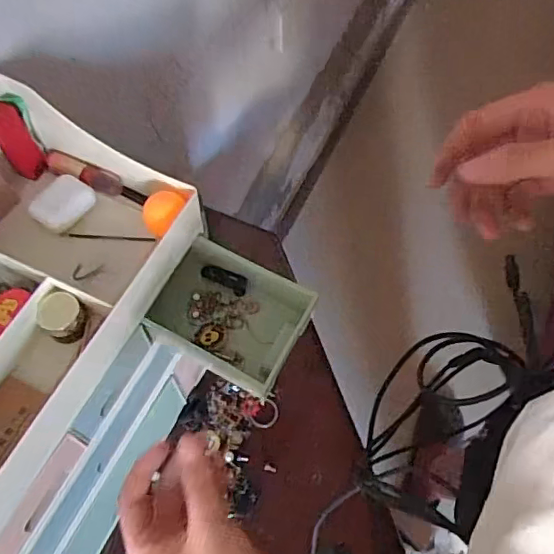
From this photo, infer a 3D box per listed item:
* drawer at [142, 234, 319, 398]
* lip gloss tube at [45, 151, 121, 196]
[{"bbox_3d":[-0.046,0.032,0.502,0.132,0.049,0.098,22,65,13],"label":"drawer"},{"bbox_3d":[-0.181,-0.097,0.519,0.081,0.019,0.019,20,64,12],"label":"lip gloss tube"}]

